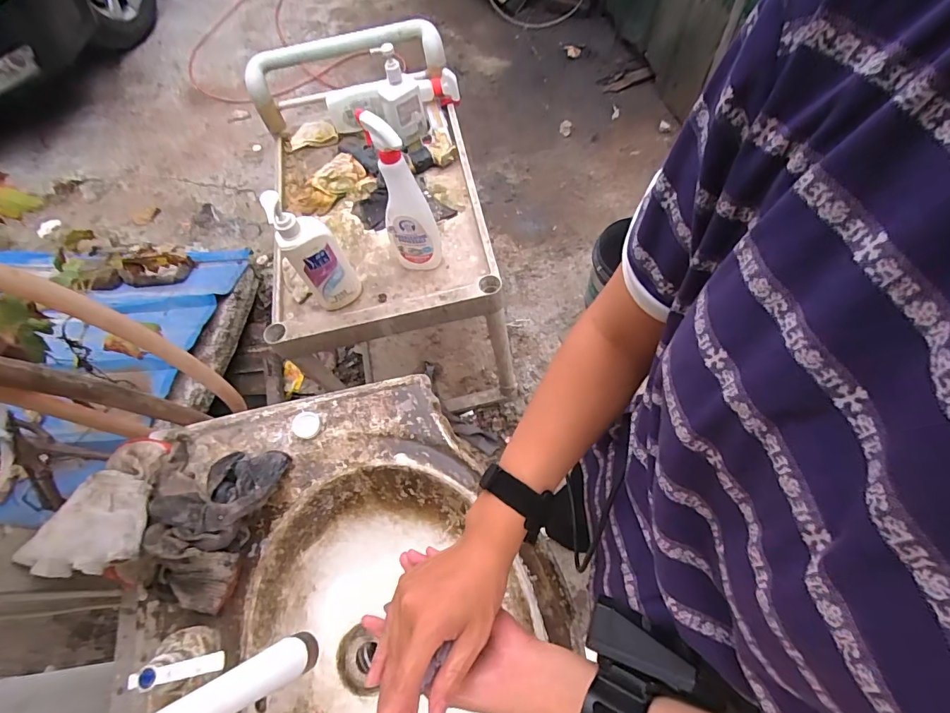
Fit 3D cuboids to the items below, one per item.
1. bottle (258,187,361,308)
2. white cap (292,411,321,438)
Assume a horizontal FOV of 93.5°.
[{"bbox_3d":[-0.269,-0.174,0.755,0.088,0.244,0.075,-30,66,-9],"label":"bottle"},{"bbox_3d":[-0.208,0.084,0.551,0.029,0.012,0.032,-9,64,0],"label":"white cap"}]

